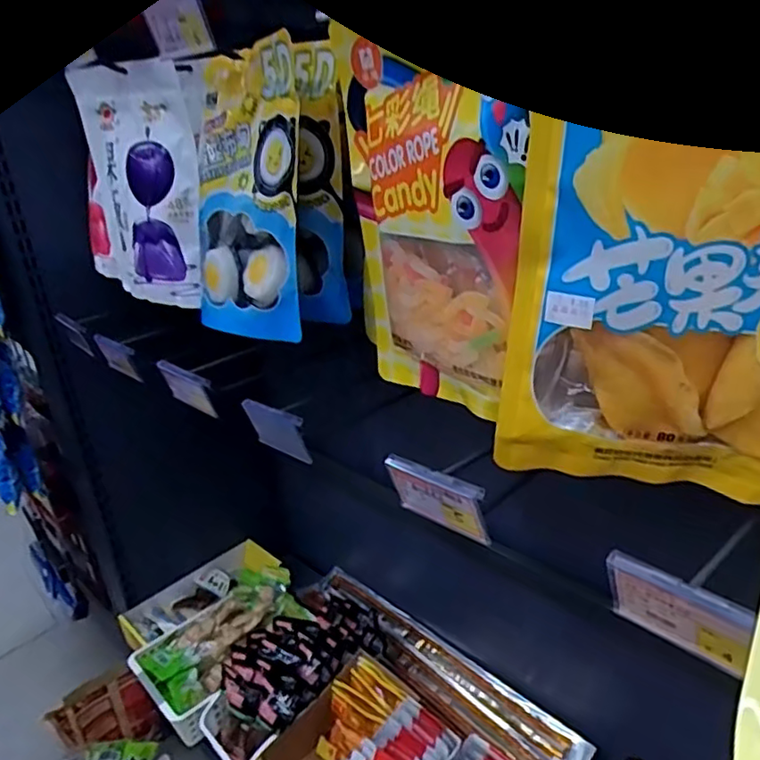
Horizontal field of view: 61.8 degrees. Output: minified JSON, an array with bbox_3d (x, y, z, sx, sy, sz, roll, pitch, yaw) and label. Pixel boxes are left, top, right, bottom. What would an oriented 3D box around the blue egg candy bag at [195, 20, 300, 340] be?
[{"bbox_3d":[-0.111,-0.145,0.508,0.138,0.211,0.021,14,16,42],"label":"blue egg candy bag"}]

